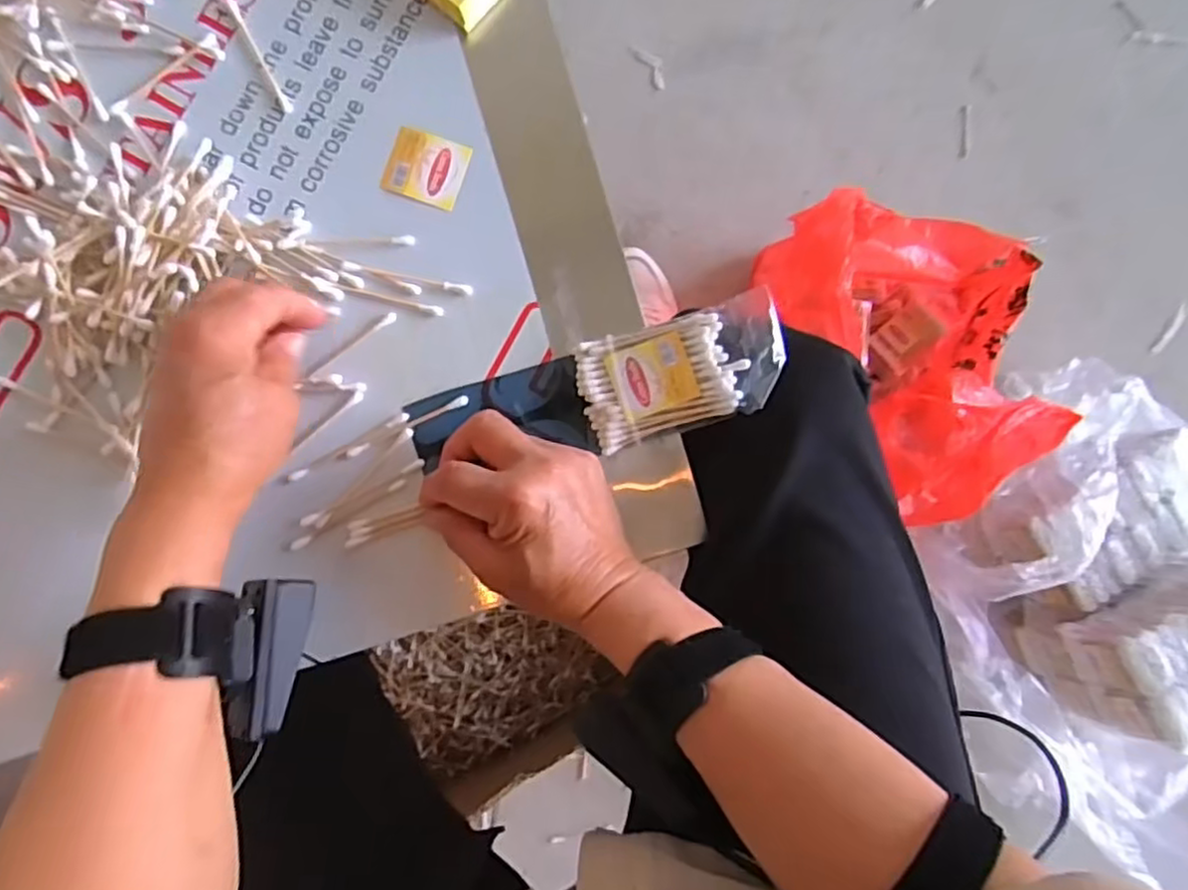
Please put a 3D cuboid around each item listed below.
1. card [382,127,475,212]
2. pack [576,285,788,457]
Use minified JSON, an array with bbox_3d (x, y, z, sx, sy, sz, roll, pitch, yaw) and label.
[{"bbox_3d":[-0.097,-0.160,0.403,0.044,0.004,0.039,18,85,-3],"label":"card"},{"bbox_3d":[0.052,-0.041,0.389,0.105,0.017,0.061,-16,84,4],"label":"pack"}]

